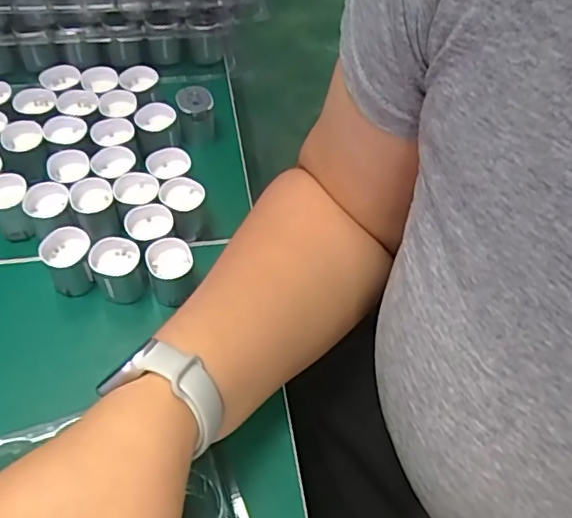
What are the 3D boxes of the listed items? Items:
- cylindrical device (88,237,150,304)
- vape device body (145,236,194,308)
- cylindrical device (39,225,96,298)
[{"bbox_3d":[-0.108,0.008,0.372,0.031,0.034,0.028,-17,58,-16],"label":"cylindrical device"},{"bbox_3d":[-0.074,0.008,0.373,0.028,0.033,0.030,2,55,-3],"label":"vape device body"},{"bbox_3d":[-0.139,0.003,0.372,0.030,0.034,0.030,2,55,-3],"label":"cylindrical device"}]

